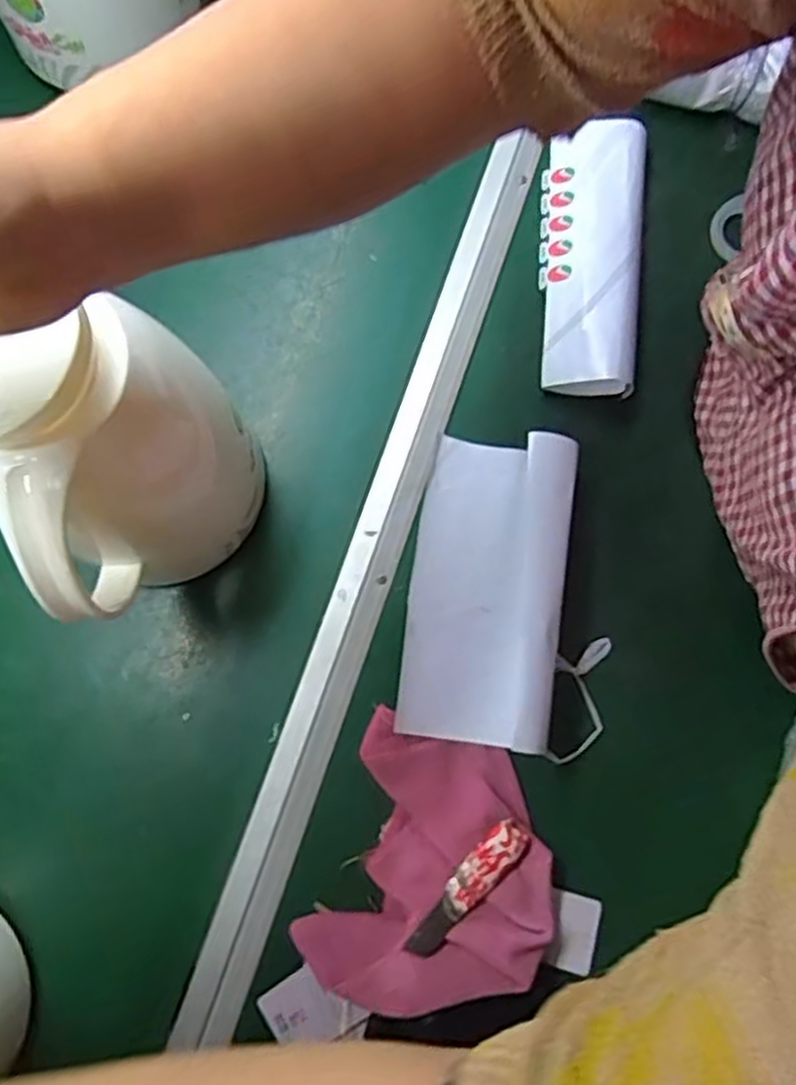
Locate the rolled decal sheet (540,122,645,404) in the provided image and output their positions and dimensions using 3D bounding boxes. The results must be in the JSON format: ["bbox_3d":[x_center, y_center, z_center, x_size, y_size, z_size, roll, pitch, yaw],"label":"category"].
[{"bbox_3d":[0.156,-0.223,0.606,0.079,0.034,0.204,4,79,0],"label":"rolled decal sheet"}]

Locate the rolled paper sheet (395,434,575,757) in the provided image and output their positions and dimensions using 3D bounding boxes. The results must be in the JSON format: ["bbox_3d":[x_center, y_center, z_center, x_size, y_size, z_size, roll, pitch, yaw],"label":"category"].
[{"bbox_3d":[0.067,0.026,0.555,0.112,0.045,0.230,9,79,1],"label":"rolled paper sheet"}]

